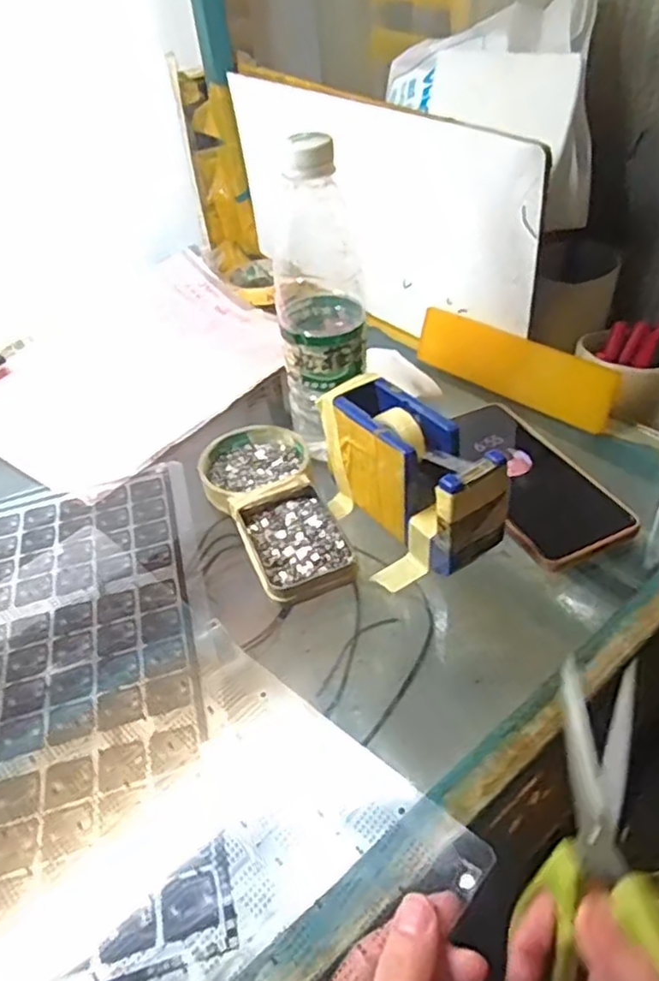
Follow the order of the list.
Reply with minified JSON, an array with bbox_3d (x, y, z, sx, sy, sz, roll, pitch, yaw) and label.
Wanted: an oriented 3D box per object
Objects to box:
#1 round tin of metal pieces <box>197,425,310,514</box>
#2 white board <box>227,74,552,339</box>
[{"bbox_3d":[-0.057,-0.020,0.506,0.081,0.020,0.079,-4,42,4],"label":"round tin of metal pieces"},{"bbox_3d":[0.031,-0.271,0.634,0.019,0.182,0.416,-30,46,-23],"label":"white board"}]

